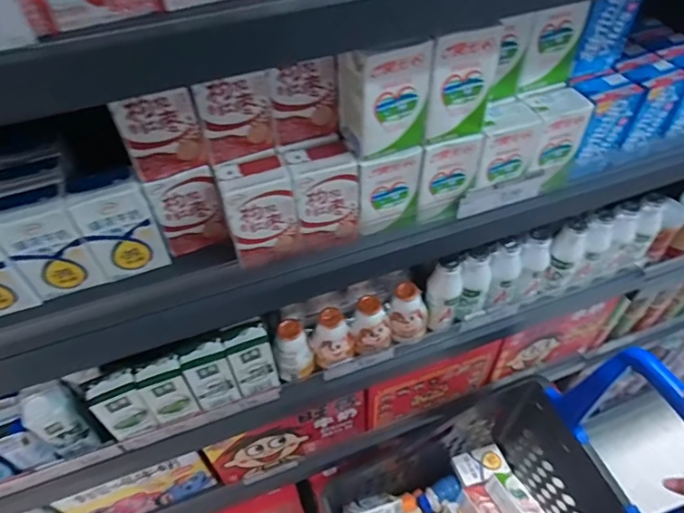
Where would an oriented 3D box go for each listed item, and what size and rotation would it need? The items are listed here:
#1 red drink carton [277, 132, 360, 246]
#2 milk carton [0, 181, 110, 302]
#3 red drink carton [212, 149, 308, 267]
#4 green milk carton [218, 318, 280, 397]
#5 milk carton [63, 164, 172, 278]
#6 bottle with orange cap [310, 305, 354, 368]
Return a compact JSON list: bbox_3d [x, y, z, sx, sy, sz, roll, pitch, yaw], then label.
[{"bbox_3d":[-0.021,-0.067,0.525,0.064,0.099,0.059,-16,52,-12],"label":"red drink carton"},{"bbox_3d":[-0.280,-0.013,0.494,0.065,0.103,0.044,-17,52,-13],"label":"milk carton"},{"bbox_3d":[-0.082,-0.050,0.511,0.068,0.097,0.052,-16,52,-11],"label":"red drink carton"},{"bbox_3d":[-0.120,0.137,0.680,0.056,0.109,0.044,-20,53,-14],"label":"green milk carton"},{"bbox_3d":[-0.220,-0.032,0.504,0.063,0.111,0.036,-21,53,-15],"label":"milk carton"},{"bbox_3d":[-0.013,0.116,0.716,0.056,0.081,0.050,-5,51,-3],"label":"bottle with orange cap"}]

